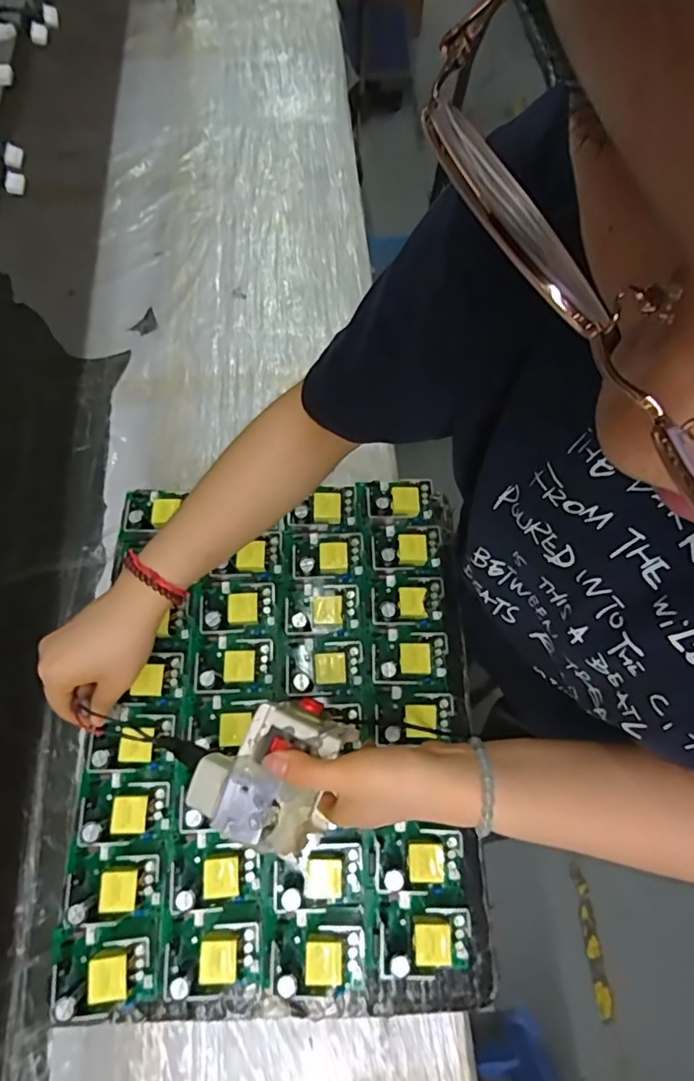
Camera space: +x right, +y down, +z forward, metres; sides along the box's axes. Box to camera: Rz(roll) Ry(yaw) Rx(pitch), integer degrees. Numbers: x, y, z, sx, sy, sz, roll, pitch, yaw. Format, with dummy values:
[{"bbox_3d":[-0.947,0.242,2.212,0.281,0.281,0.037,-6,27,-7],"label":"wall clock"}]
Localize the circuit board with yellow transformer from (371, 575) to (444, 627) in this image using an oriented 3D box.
[{"bbox_3d":[0.062,0.061,0.550,0.073,0.028,0.052,0,68,0],"label":"circuit board with yellow transformer"}]

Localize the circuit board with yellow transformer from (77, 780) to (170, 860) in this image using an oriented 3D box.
[{"bbox_3d":[-0.193,0.241,0.467,0.073,0.026,0.053,-8,68,-3],"label":"circuit board with yellow transformer"}]

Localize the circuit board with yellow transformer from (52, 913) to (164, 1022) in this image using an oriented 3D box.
[{"bbox_3d":[-0.195,0.342,0.428,0.083,0.032,0.061,-5,68,-2],"label":"circuit board with yellow transformer"}]

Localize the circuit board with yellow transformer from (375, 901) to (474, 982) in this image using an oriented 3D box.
[{"bbox_3d":[0.064,0.330,0.442,0.077,0.034,0.048,0,68,1],"label":"circuit board with yellow transformer"}]

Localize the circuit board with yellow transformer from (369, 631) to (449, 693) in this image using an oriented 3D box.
[{"bbox_3d":[0.063,0.114,0.524,0.079,0.033,0.052,-8,68,-3],"label":"circuit board with yellow transformer"}]

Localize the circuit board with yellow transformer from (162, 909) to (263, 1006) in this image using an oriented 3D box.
[{"bbox_3d":[-0.109,0.337,0.436,0.079,0.028,0.058,0,68,1],"label":"circuit board with yellow transformer"}]

